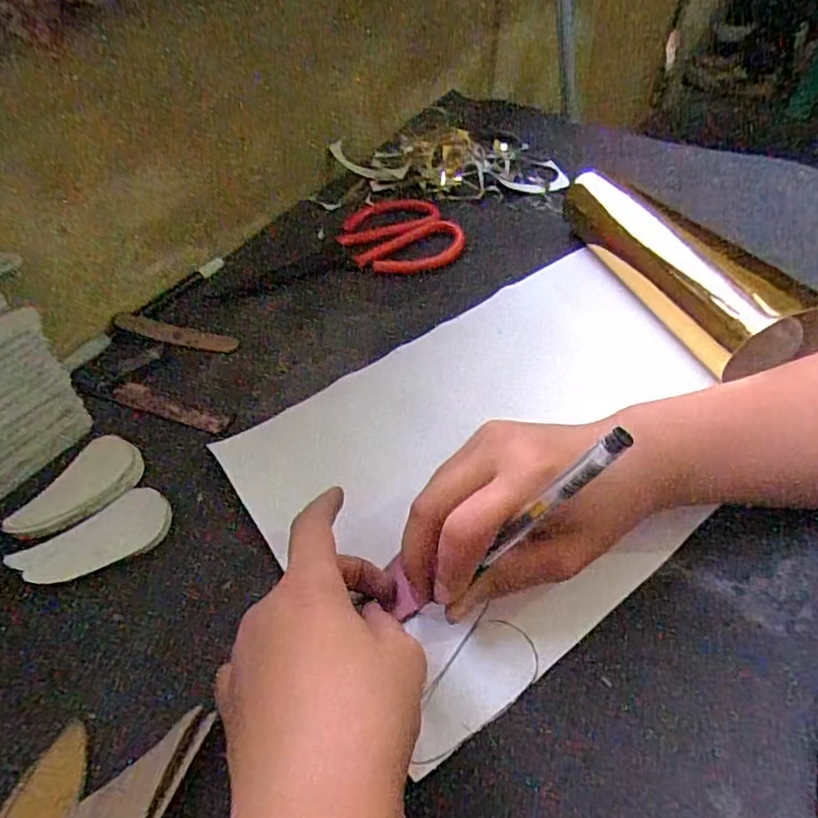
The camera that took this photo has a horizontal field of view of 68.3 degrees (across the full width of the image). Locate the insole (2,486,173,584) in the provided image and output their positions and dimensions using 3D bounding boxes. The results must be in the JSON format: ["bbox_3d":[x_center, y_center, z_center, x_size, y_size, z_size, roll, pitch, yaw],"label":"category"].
[{"bbox_3d":[-0.156,0.065,0.302,0.071,0.006,0.035,-31,54,-26],"label":"insole"}]

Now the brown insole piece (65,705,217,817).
[{"bbox_3d":[-0.107,0.147,0.231,0.032,0.004,0.070,11,38,17],"label":"brown insole piece"}]

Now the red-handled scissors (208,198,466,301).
[{"bbox_3d":[-0.056,-0.135,0.487,0.198,0.008,0.097,-15,49,-13],"label":"red-handled scissors"}]

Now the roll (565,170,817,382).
[{"bbox_3d":[0.186,-0.101,0.416,0.054,0.073,0.214,-15,49,-13],"label":"roll"}]

